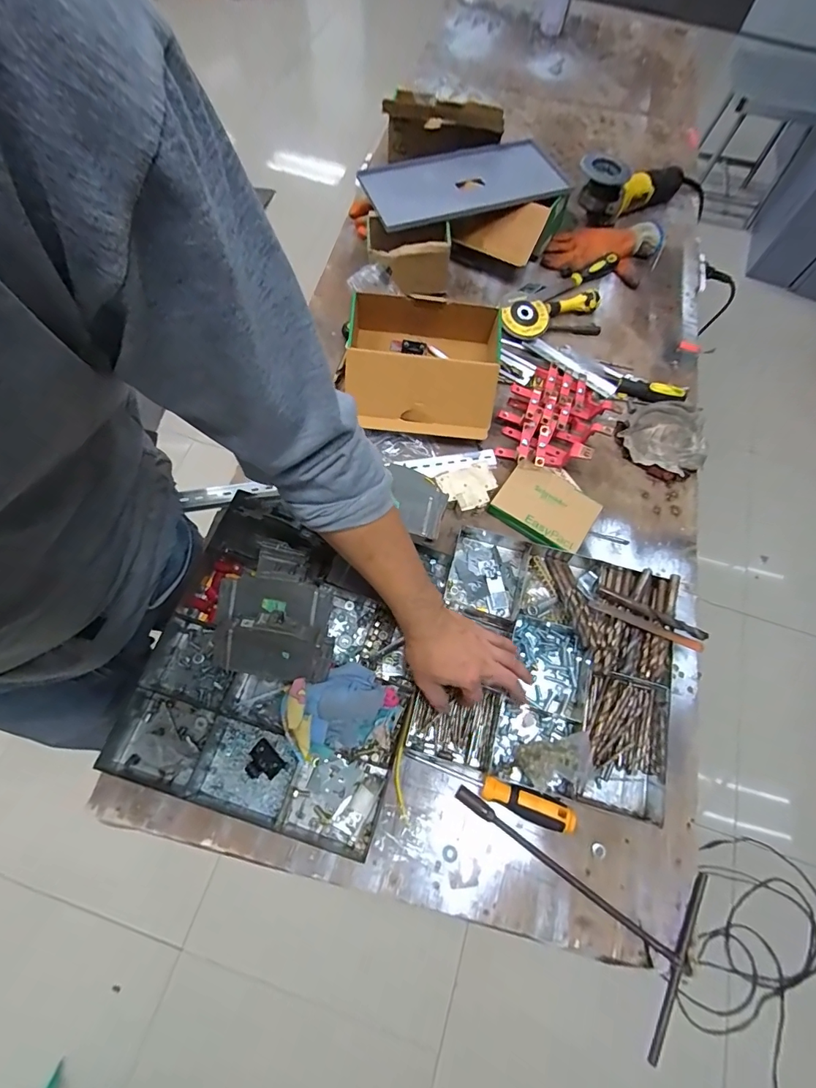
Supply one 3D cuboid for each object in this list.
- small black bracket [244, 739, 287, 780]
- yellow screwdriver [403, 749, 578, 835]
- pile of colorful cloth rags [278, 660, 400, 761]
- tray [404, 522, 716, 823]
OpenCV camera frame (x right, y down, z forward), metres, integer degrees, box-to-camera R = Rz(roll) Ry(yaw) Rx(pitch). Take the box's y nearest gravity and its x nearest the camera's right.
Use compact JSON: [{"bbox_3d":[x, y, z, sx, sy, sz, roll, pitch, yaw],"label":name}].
[{"bbox_3d":[-0.172,0.258,0.515,0.042,0.018,0.034,43,73,13],"label":"small black bracket"},{"bbox_3d":[0.094,0.284,0.510,0.202,0.033,0.033,21,69,6],"label":"yellow screwdriver"},{"bbox_3d":[-0.074,0.188,0.502,0.126,0.072,0.098,-7,69,-5],"label":"pile of colorful cloth rags"},{"bbox_3d":[0.185,0.152,0.559,0.305,0.050,0.308,16,69,4],"label":"tray"}]

